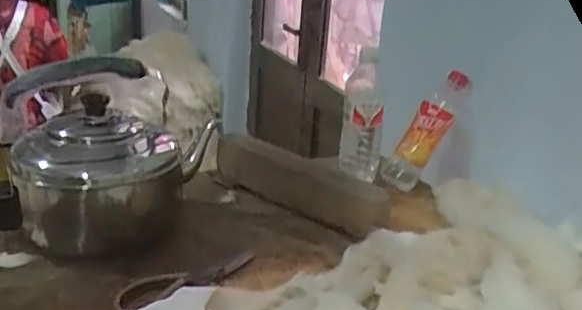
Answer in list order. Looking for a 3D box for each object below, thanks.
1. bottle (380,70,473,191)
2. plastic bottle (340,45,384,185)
[{"bbox_3d":[0.226,-0.043,1.012,0.057,0.068,0.213,26,78,46],"label":"bottle"},{"bbox_3d":[0.117,-0.062,1.009,0.069,0.215,0.065,3,-3,6],"label":"plastic bottle"}]

